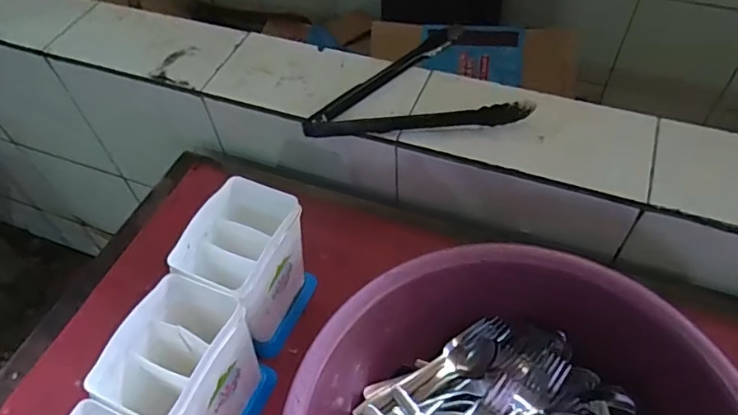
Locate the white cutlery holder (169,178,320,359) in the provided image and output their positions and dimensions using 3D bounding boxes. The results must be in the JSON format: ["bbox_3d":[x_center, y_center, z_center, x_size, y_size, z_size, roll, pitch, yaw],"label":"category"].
[{"bbox_3d":[-0.131,0.071,0.589,0.091,0.160,0.119,16,56,15],"label":"white cutlery holder"}]

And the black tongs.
[{"bbox_3d":[0.058,-0.184,0.734,0.286,0.036,0.206,-4,53,1],"label":"black tongs"}]

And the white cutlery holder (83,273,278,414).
[{"bbox_3d":[-0.169,0.164,0.519,0.097,0.158,0.126,19,57,17],"label":"white cutlery holder"}]

